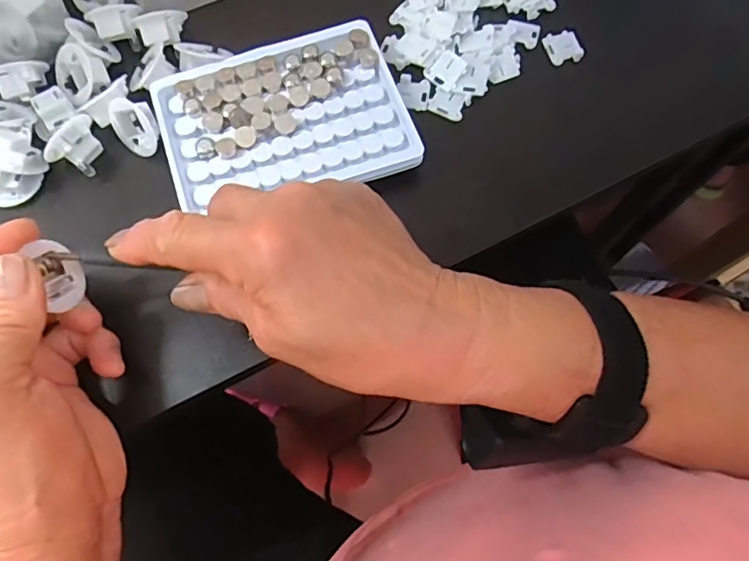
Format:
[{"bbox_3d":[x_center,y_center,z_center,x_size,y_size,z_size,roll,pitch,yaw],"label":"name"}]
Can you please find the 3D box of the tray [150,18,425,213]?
[{"bbox_3d":[-0.050,-0.091,0.308,0.128,0.015,0.096,-17,72,-6],"label":"tray"}]

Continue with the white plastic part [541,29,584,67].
[{"bbox_3d":[0.114,-0.141,0.333,0.019,0.008,0.024,-13,72,-4],"label":"white plastic part"}]

